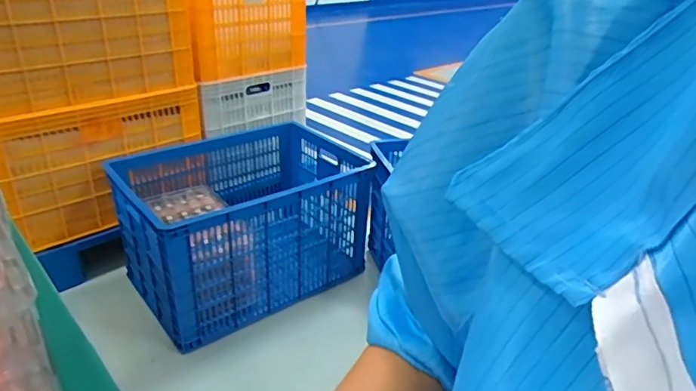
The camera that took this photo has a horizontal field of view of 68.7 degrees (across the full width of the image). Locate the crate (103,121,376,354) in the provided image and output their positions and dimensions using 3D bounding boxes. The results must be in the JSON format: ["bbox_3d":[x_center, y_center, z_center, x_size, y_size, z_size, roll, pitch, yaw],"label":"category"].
[{"bbox_3d":[-0.314,0.068,1.583,0.687,0.381,0.463,-19,33,-35],"label":"crate"}]

